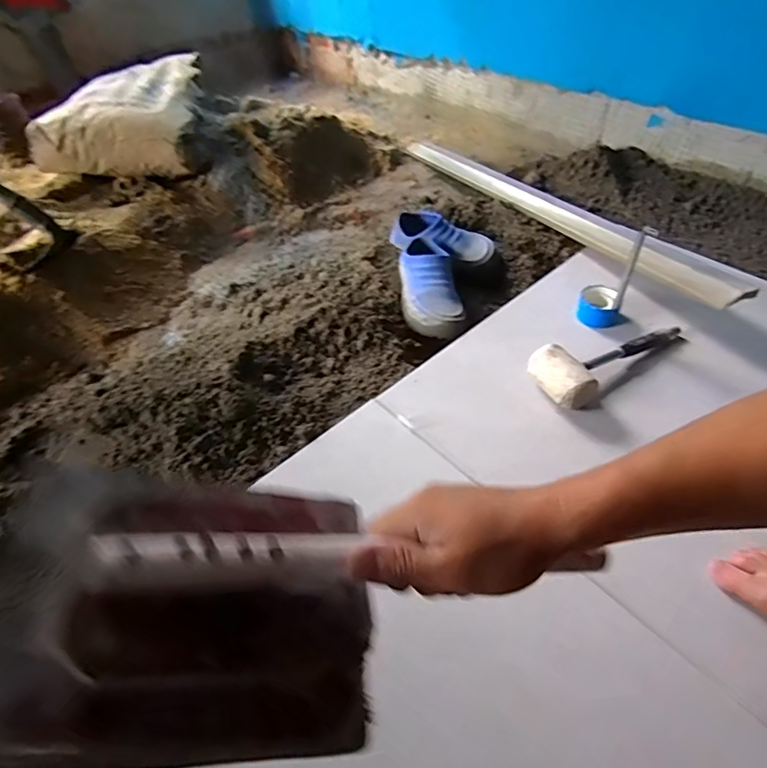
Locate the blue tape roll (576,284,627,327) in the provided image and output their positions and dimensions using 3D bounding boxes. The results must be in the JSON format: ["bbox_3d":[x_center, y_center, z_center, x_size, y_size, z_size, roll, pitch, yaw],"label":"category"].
[{"bbox_3d":[0.415,-0.144,0.943,0.093,0.047,0.075,19,52,21],"label":"blue tape roll"}]

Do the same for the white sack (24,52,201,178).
[{"bbox_3d":[-0.742,-0.785,1.437,0.376,0.162,0.507,-9,49,-1],"label":"white sack"}]

